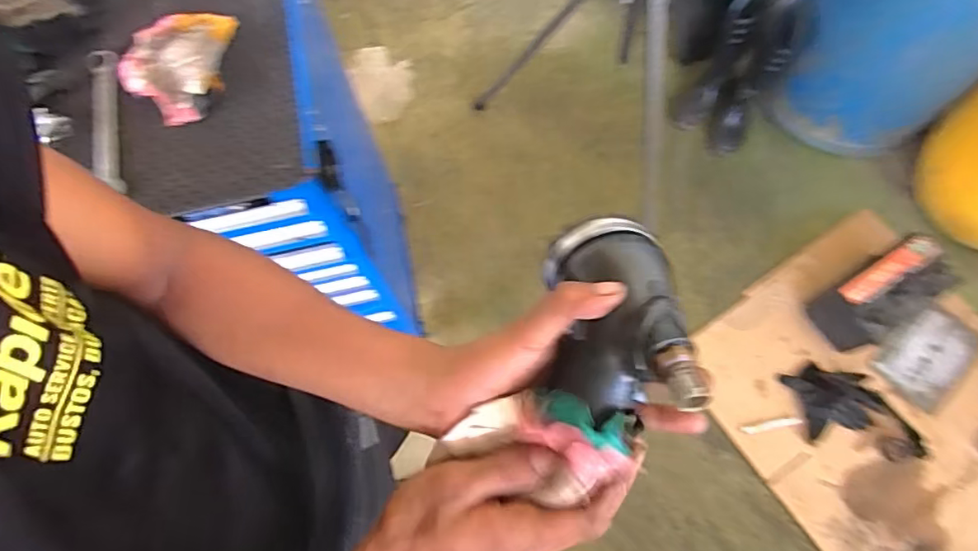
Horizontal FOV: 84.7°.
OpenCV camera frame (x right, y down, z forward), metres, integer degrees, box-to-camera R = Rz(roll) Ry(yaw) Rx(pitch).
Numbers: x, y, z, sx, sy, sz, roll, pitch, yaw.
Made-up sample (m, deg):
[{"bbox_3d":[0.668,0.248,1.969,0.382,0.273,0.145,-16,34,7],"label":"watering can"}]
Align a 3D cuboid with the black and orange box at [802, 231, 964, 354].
[{"bbox_3d":[1.046,0.052,1.424,0.331,0.178,0.187,-32,71,-10],"label":"black and orange box"}]

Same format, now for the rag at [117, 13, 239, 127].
[{"bbox_3d":[-0.398,-0.268,0.675,0.134,0.025,0.159,1,69,2],"label":"rag"}]

